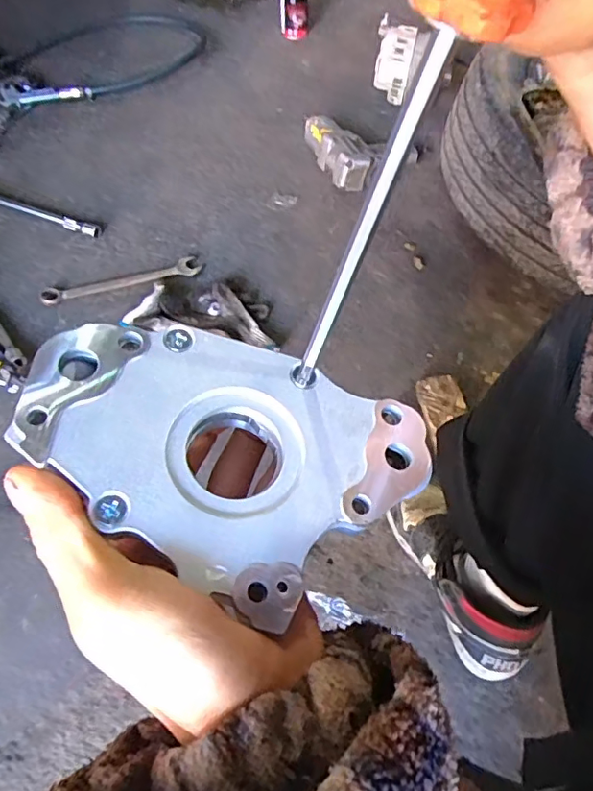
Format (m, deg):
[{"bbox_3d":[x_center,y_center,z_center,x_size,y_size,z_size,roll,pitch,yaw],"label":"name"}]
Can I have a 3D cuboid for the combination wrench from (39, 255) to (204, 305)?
[{"bbox_3d":[-0.276,-0.183,0.866,0.249,0.015,0.045,-19,60,-15],"label":"combination wrench"}]

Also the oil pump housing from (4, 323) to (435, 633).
[{"bbox_3d":[-0.028,0.014,0.212,0.141,0.024,0.100,28,60,14],"label":"oil pump housing"}]

